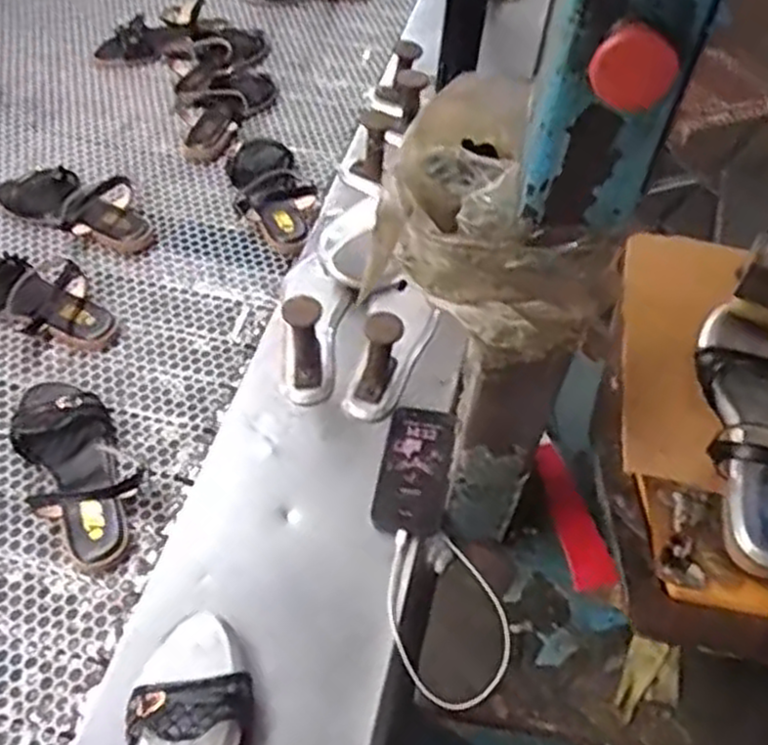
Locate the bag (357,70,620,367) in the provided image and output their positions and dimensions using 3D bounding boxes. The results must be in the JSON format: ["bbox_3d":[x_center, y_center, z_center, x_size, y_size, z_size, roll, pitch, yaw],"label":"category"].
[{"bbox_3d":[0.080,-0.104,0.574,0.163,0.141,0.145,7,51,1],"label":"bag"}]

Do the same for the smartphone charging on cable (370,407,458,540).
[{"bbox_3d":[0.037,0.101,0.839,0.072,0.015,0.157,12,51,6],"label":"smartphone charging on cable"}]

